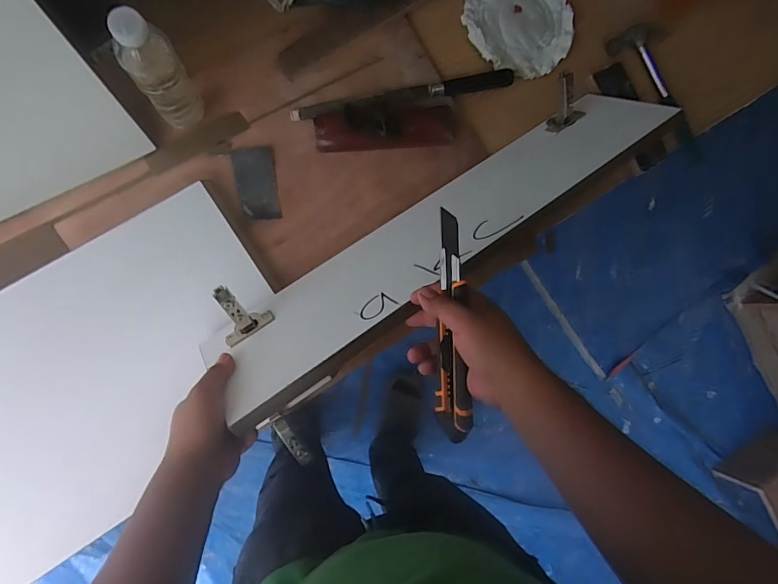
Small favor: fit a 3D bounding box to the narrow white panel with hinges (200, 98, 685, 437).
[{"bbox_3d":[0.075,-0.075,0.554,0.633,0.174,0.026,-35,134,-12],"label":"narrow white panel with hinges"}]

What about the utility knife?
[{"bbox_3d":[0.063,0.036,0.434,0.028,0.032,0.224,-3,96,-10],"label":"utility knife"}]

